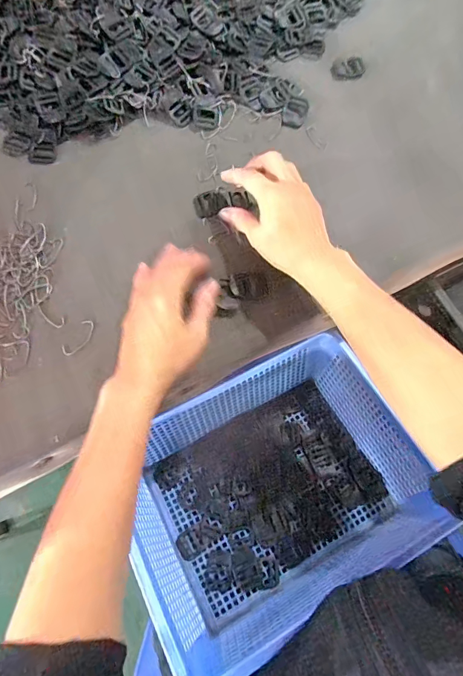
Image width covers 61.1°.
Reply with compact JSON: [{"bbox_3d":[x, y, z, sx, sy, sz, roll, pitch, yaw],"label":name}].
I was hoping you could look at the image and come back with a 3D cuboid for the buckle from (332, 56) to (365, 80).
[{"bbox_3d":[0.146,-0.339,0.490,0.041,0.004,0.032,-5,73,-4],"label":"buckle"}]

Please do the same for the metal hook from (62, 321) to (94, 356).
[{"bbox_3d":[-0.144,0.000,0.371,0.017,0.004,0.039,33,74,8],"label":"metal hook"}]

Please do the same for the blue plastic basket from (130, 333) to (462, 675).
[{"bbox_3d":[0.034,0.150,0.420,0.284,0.120,0.219,-27,76,-10],"label":"blue plastic basket"}]

